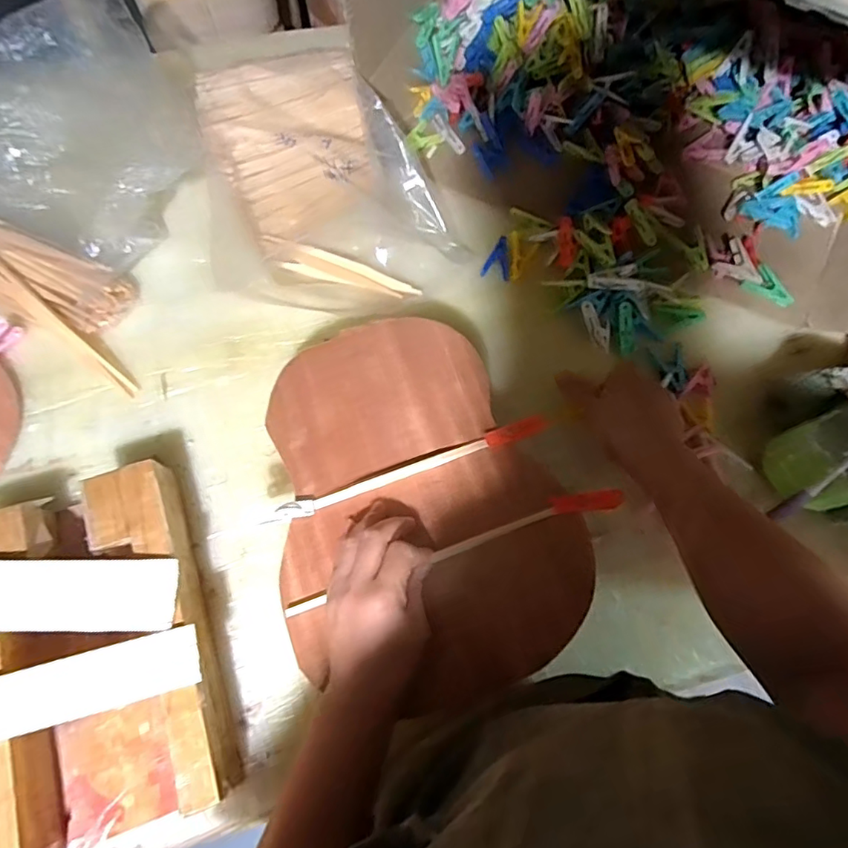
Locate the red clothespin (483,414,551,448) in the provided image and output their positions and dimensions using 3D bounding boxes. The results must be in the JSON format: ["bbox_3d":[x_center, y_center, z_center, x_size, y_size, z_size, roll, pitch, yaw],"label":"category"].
[{"bbox_3d":[0.080,0.006,0.478,0.055,0.009,0.017,-18,72,-8],"label":"red clothespin"}]

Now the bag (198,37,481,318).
[{"bbox_3d":[-0.102,-0.267,0.600,0.241,0.093,0.287,-9,71,-5],"label":"bag"}]

